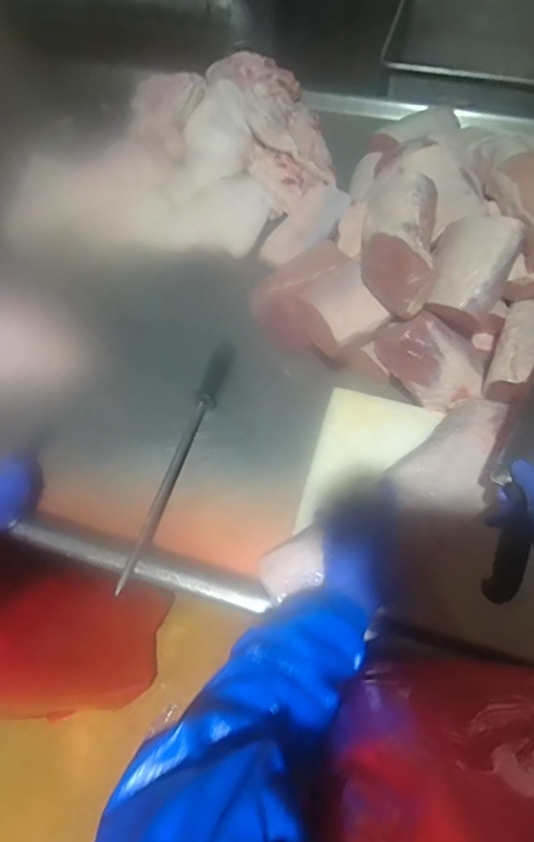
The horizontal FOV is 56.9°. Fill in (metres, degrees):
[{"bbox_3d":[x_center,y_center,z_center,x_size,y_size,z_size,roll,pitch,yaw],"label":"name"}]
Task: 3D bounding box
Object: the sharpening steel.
[{"bbox_3d":[-0.122,0.041,0.737,0.023,0.043,0.422,13,62,9],"label":"sharpening steel"}]

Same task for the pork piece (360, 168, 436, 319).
[{"bbox_3d":[0.182,-0.248,0.687,0.091,0.082,0.191,7,62,5],"label":"pork piece"}]

